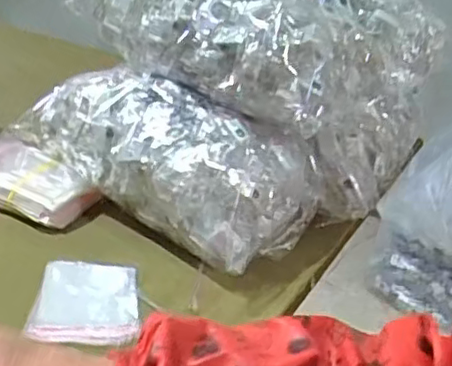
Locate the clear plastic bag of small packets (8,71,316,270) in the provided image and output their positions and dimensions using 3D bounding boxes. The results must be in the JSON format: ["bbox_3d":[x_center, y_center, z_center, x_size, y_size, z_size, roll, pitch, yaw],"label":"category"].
[{"bbox_3d":[-0.057,-0.027,0.617,0.268,0.114,0.129,23,31,29],"label":"clear plastic bag of small packets"}]

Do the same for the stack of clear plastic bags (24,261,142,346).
[{"bbox_3d":[-0.103,0.086,0.504,0.074,0.008,0.093,7,29,-4],"label":"stack of clear plastic bags"}]

